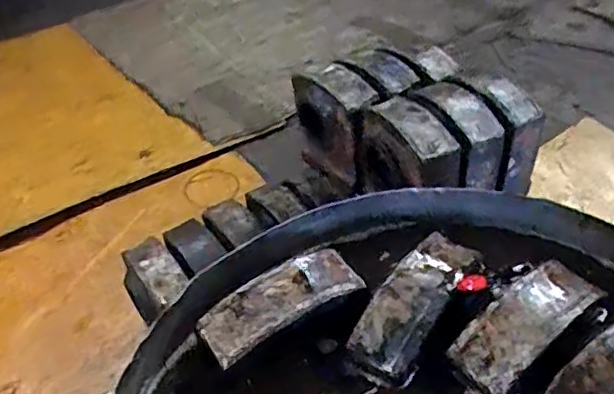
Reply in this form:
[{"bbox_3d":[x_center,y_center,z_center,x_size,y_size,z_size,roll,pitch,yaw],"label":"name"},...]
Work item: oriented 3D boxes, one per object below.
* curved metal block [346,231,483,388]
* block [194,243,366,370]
[{"bbox_3d":[0.111,0.102,0.605,0.063,0.054,0.170,24,50,30],"label":"curved metal block"},{"bbox_3d":[-0.023,0.097,0.587,0.160,0.028,0.058,-29,46,-22],"label":"block"}]

